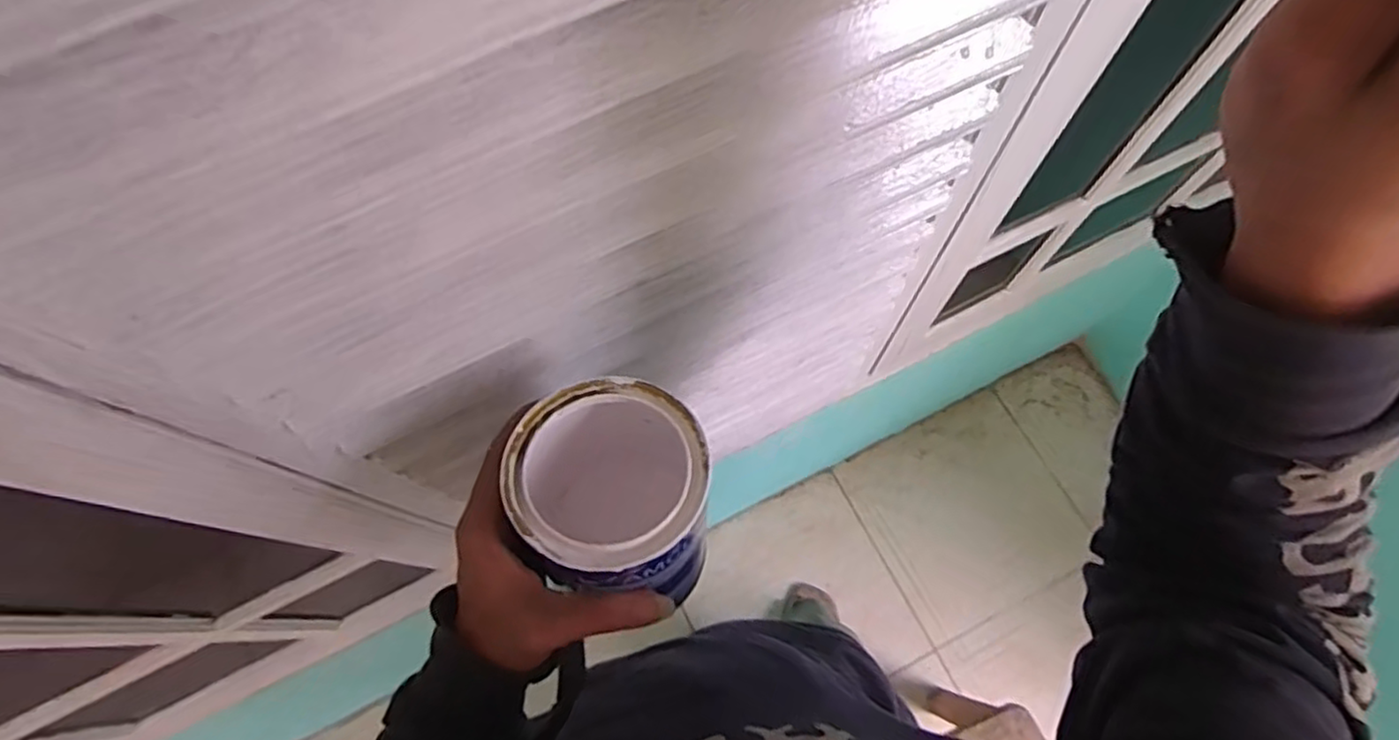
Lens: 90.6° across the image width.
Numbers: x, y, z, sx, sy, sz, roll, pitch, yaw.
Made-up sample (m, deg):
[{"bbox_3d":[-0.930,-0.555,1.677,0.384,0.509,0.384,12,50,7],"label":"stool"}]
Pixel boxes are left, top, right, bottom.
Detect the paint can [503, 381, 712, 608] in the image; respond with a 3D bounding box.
[{"bbox_3d":[-0.041,0.069,0.388,0.095,0.134,0.101,-1,70,2],"label":"paint can"}]

